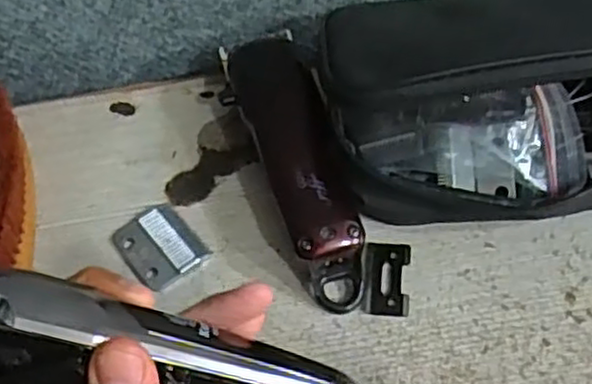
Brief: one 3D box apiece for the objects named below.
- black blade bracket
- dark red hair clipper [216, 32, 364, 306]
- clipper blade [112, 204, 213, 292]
[{"bbox_3d":[0.046,0.042,0.354,0.022,0.004,0.040,3,52,8],"label":"black blade bracket"},{"bbox_3d":[0.001,-0.017,0.381,0.047,0.040,0.160,-15,52,-6],"label":"dark red hair clipper"},{"bbox_3d":[-0.073,0.028,0.379,0.037,0.004,0.048,-35,57,-20],"label":"clipper blade"}]

